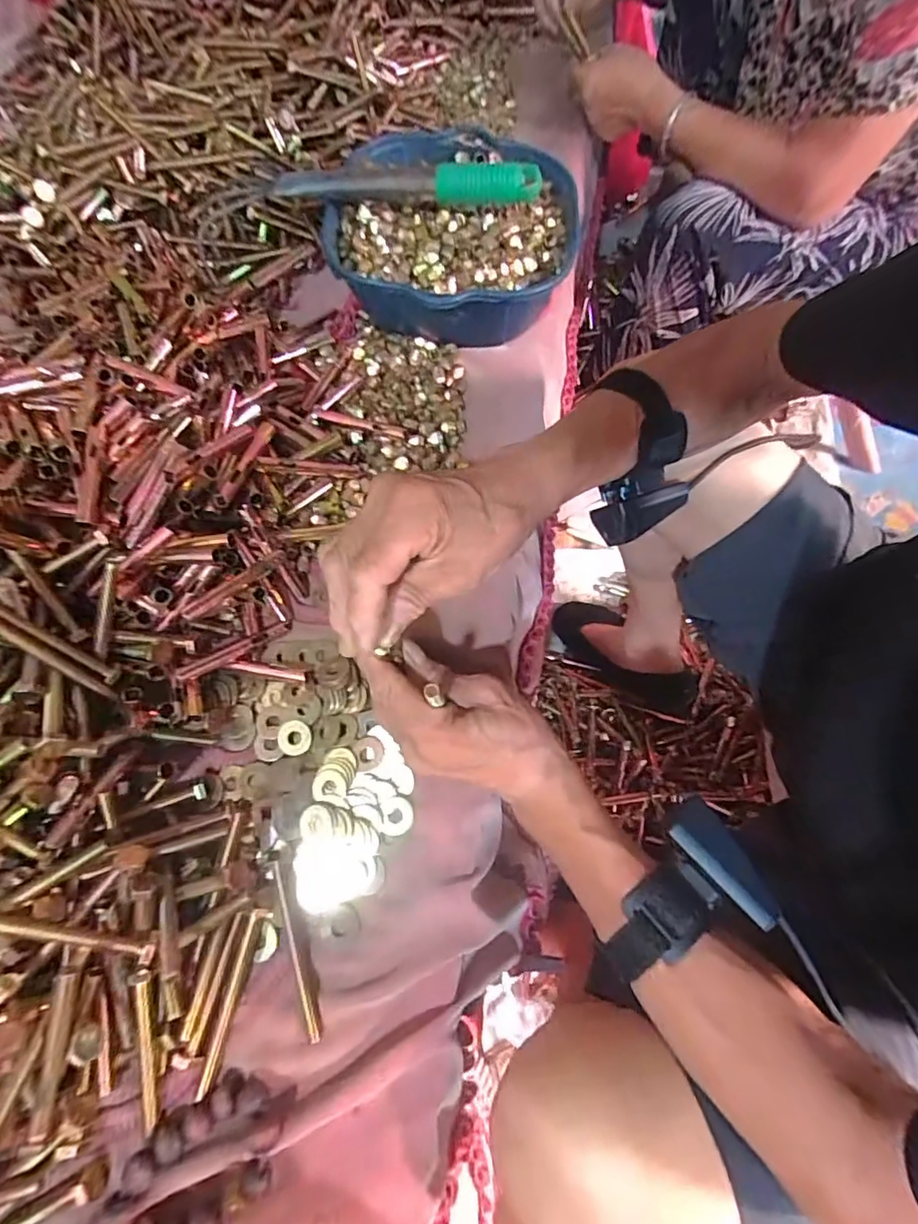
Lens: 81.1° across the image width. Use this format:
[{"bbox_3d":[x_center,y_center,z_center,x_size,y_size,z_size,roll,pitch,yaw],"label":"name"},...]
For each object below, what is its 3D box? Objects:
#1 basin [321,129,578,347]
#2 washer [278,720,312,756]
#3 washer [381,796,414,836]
[{"bbox_3d":[-0.002,-0.364,0.519,0.221,0.078,0.241,-1,68,2],"label":"basin"},{"bbox_3d":[-0.119,0.091,0.389,0.023,0.004,0.024,-8,68,-1],"label":"washer"},{"bbox_3d":[-0.042,0.140,0.368,0.022,0.004,0.025,-4,77,-12],"label":"washer"}]

